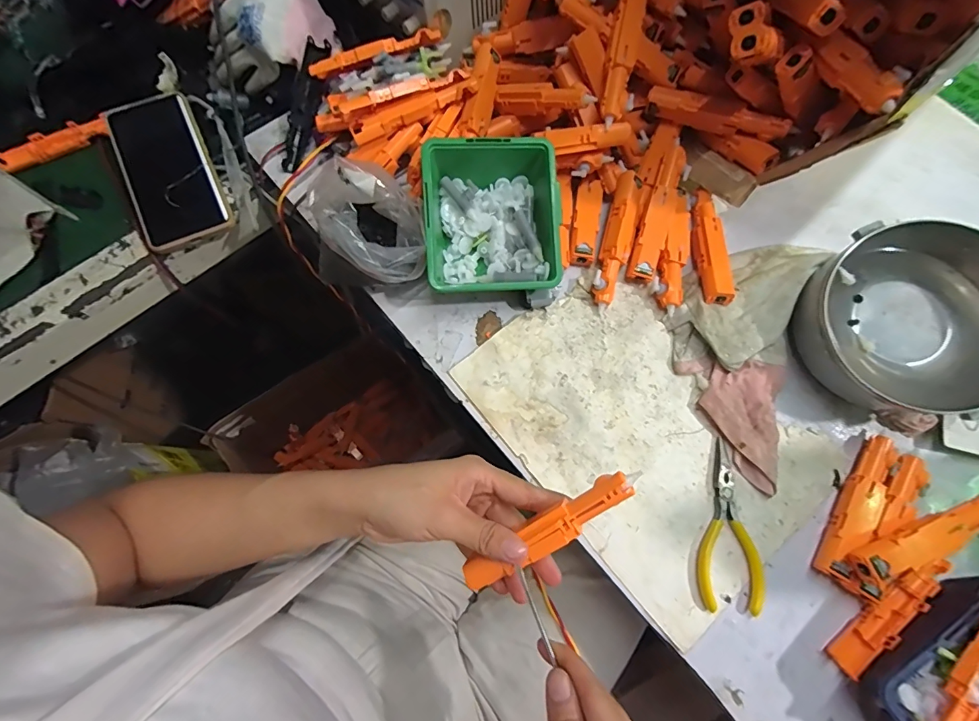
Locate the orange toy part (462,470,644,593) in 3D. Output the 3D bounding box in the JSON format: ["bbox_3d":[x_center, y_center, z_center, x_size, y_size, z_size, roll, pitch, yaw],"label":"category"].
[{"bbox_3d":[0.036,0.105,0.270,0.126,0.010,0.021,-38,77,13],"label":"orange toy part"}]

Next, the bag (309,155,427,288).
[{"bbox_3d":[-0.099,-0.105,0.363,0.093,0.080,0.082,1,73,0],"label":"bag"}]

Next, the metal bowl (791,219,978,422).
[{"bbox_3d":[0.329,-0.035,0.351,0.139,0.076,0.131,0,73,0],"label":"metal bowl"}]

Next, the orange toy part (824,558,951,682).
[{"bbox_3d":[0.305,0.190,0.333,0.120,0.012,0.024,-36,76,-11],"label":"orange toy part"}]

